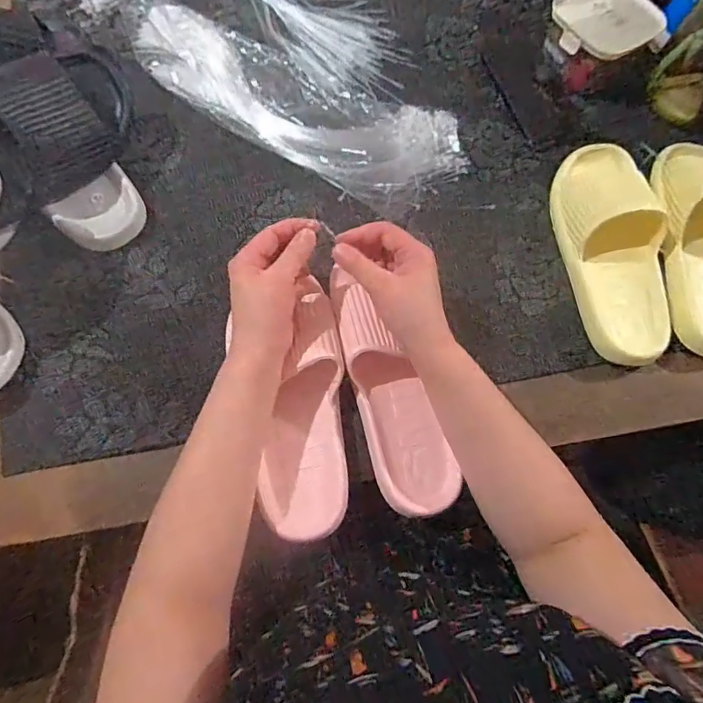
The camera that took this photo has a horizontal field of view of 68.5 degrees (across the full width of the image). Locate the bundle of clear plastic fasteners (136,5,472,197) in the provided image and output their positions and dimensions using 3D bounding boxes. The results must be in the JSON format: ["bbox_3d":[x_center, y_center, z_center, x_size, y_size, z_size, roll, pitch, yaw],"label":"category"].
[{"bbox_3d":[-0.070,-0.284,0.596,0.407,0.031,0.120,25,73,7],"label":"bundle of clear plastic fasteners"}]

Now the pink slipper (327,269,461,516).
[{"bbox_3d":[0.030,0.035,0.491,0.069,0.061,0.236,-21,85,-7],"label":"pink slipper"}]

